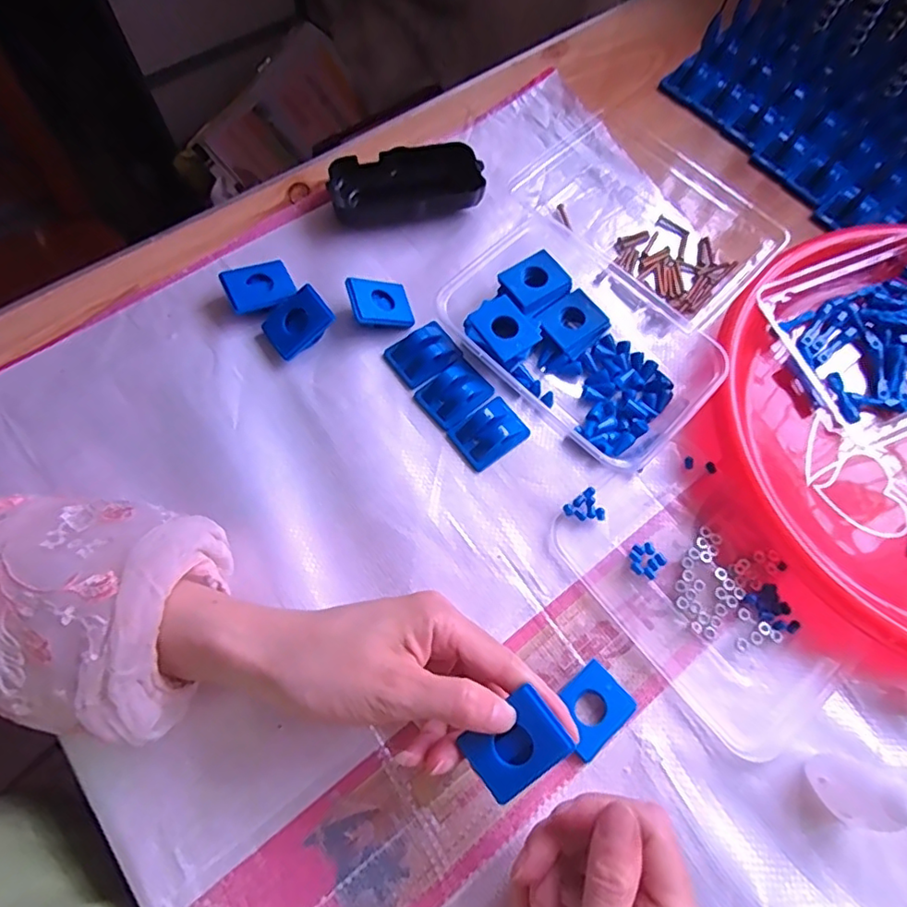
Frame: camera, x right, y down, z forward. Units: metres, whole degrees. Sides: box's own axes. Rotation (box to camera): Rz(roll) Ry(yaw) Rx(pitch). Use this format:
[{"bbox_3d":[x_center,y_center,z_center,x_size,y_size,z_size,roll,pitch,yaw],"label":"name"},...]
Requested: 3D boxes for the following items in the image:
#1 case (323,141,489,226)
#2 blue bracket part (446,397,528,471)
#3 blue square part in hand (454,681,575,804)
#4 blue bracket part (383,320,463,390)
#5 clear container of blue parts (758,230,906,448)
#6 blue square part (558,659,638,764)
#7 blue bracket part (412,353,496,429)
[{"bbox_3d":[-0.035,-0.197,0.424,0.108,0.027,0.049,-8,68,-6],"label":"case"},{"bbox_3d":[0.024,-0.015,0.365,0.046,0.016,0.033,-37,74,-16],"label":"blue bracket part"},{"bbox_3d":[0.028,0.132,0.258,0.042,0.005,0.030,-41,72,4],"label":"blue square part in hand"},{"bbox_3d":[-0.018,-0.068,0.383,0.046,0.014,0.038,-36,74,-16],"label":"blue bracket part"},{"bbox_3d":[0.300,-0.084,0.387,0.171,0.039,0.129,-20,70,-11],"label":"clear container of blue parts"},{"bbox_3d":[0.074,0.139,0.309,0.041,0.007,0.033,-42,75,-17],"label":"blue square part"},{"bbox_3d":[0.002,-0.041,0.374,0.045,0.012,0.035,-40,75,-17],"label":"blue bracket part"}]

